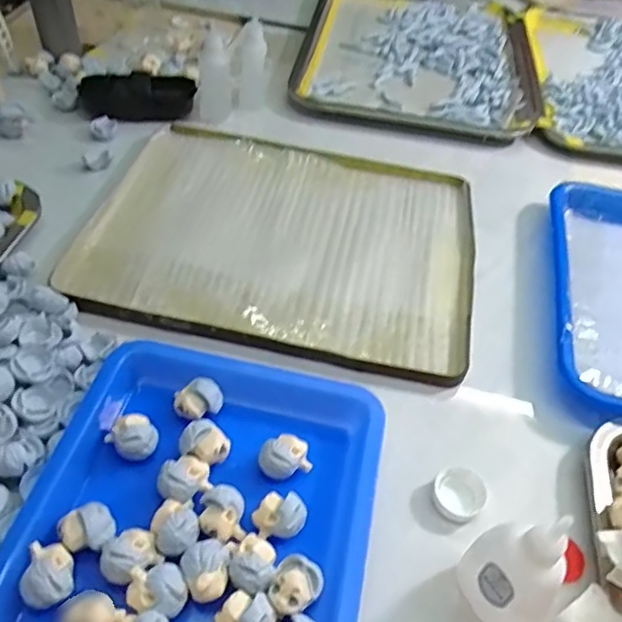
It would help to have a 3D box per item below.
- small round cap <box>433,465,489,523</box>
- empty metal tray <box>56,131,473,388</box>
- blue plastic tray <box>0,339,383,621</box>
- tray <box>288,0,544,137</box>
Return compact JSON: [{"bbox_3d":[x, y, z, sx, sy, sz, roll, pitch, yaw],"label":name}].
[{"bbox_3d":[0.086,0.106,0.342,0.029,0.008,0.029,3,49,-4],"label":"small round cap"},{"bbox_3d":[-0.021,-0.066,0.484,0.300,0.012,0.244,12,49,4],"label":"empty metal tray"},{"bbox_3d":[-0.059,0.116,0.303,0.169,0.027,0.221,12,49,4],"label":"blue plastic tray"},{"bbox_3d":[0.132,-0.322,0.725,0.271,0.018,0.343,10,49,2],"label":"tray"}]

